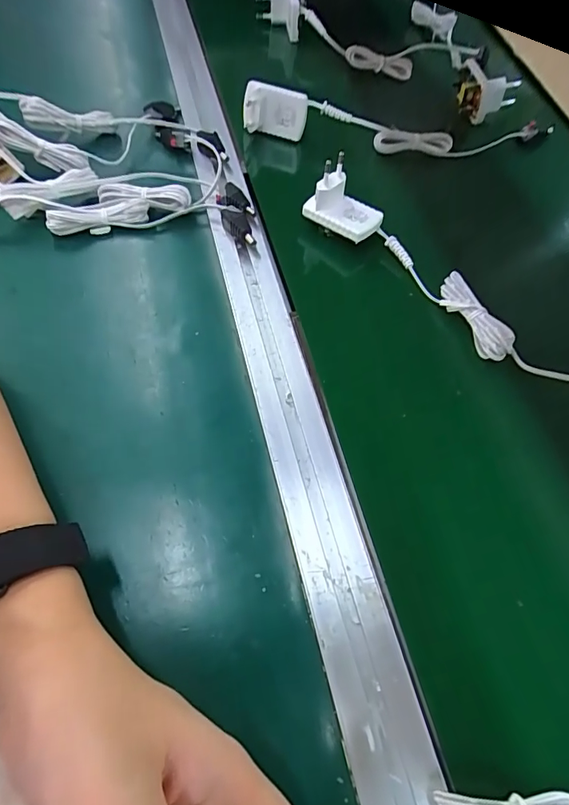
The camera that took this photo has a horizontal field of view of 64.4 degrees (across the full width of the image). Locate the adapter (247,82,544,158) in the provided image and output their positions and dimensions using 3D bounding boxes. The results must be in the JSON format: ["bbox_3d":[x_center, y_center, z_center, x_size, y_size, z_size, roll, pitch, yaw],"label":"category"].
[{"bbox_3d":[0.116,-0.270,0.438,0.306,0.047,0.040,0,62,-4],"label":"adapter"}]

